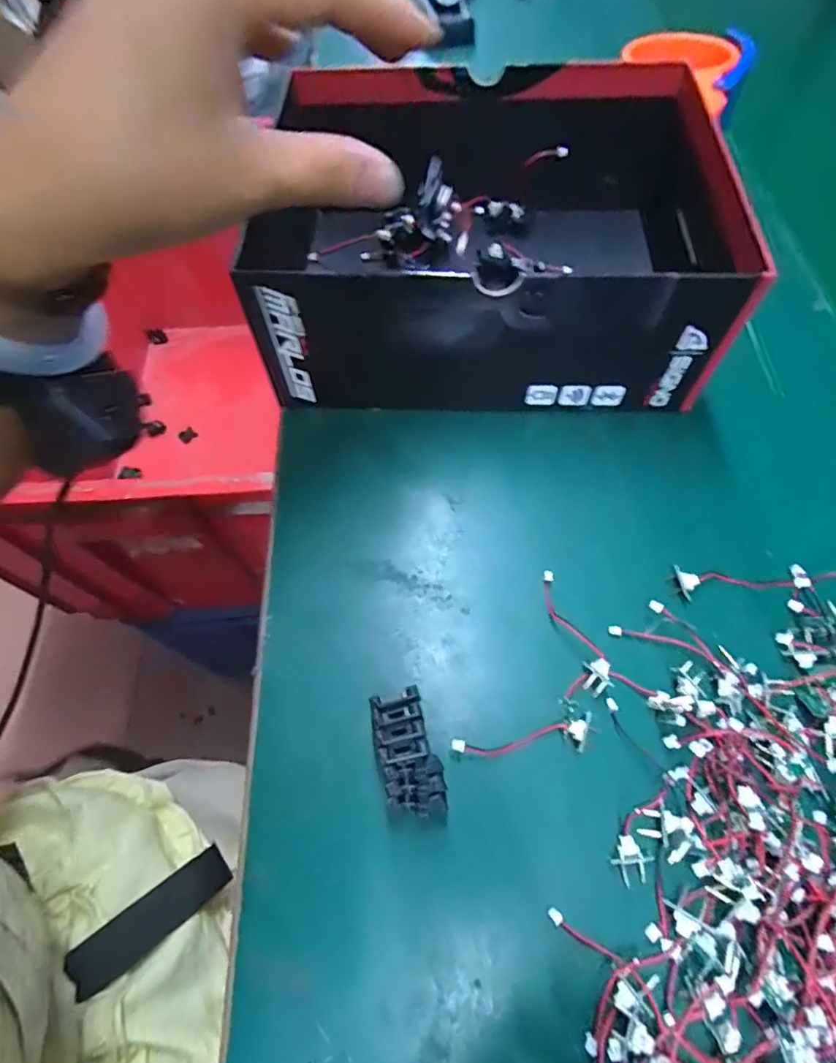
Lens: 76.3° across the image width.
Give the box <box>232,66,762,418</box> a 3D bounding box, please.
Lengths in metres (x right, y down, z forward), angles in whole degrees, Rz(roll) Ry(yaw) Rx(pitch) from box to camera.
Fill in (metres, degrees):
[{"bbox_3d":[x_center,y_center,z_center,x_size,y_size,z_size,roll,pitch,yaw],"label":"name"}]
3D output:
[{"bbox_3d":[0.037,-0.178,0.316,0.264,0.085,0.201,1,63,2],"label":"box"}]

